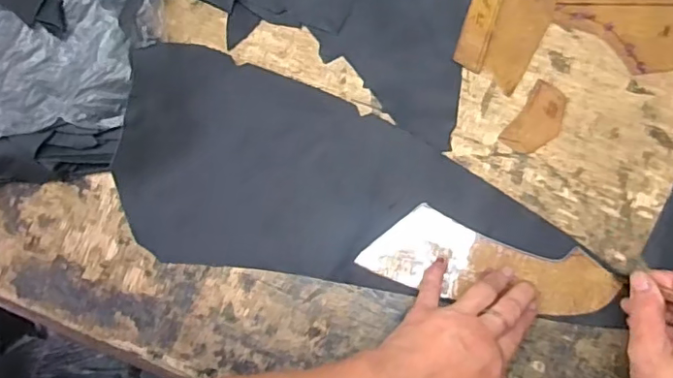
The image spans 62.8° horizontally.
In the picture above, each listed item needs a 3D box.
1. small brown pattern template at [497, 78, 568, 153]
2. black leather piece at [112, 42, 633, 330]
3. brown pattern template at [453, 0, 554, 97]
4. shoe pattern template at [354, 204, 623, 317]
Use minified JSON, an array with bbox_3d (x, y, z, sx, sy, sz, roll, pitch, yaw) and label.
[{"bbox_3d":[0.158,-0.054,0.433,0.033,0.004,0.059,35,88,8],"label":"small brown pattern template"},{"bbox_3d":[0.019,0.007,0.426,0.380,0.032,0.156,15,85,3],"label":"black leather piece"},{"bbox_3d":[0.147,-0.166,0.443,0.062,0.004,0.169,18,85,7],"label":"brown pattern template"},{"bbox_3d":[0.115,0.056,0.416,0.182,0.004,0.057,11,85,7],"label":"shoe pattern template"}]

